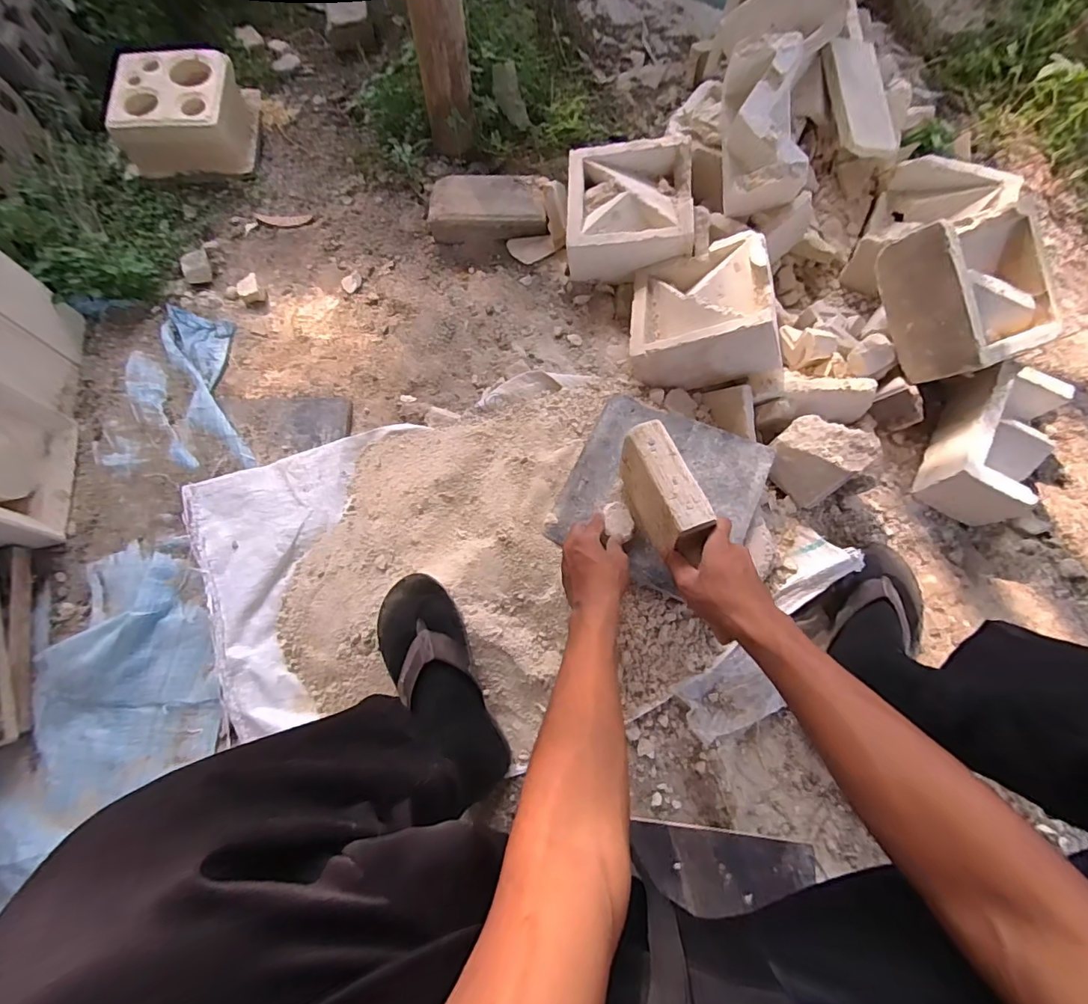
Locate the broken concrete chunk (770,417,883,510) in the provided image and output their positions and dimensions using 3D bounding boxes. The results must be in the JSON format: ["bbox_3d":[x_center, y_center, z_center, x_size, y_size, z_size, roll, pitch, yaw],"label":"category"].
[{"bbox_3d":[0.382,-0.066,0.693,0.106,0.072,0.106,-37,74,-9],"label":"broken concrete chunk"}]

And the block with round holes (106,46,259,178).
[{"bbox_3d":[-0.745,-0.804,1.021,0.257,0.102,0.257,-2,72,2],"label":"block with round holes"}]

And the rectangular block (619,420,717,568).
[{"bbox_3d":[0.142,-0.008,0.591,0.054,0.106,0.156,-21,72,-4],"label":"rectangular block"}]

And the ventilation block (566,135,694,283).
[{"bbox_3d":[0.140,-0.491,0.828,0.200,0.082,0.210,2,72,3],"label":"ventilation block"}]

